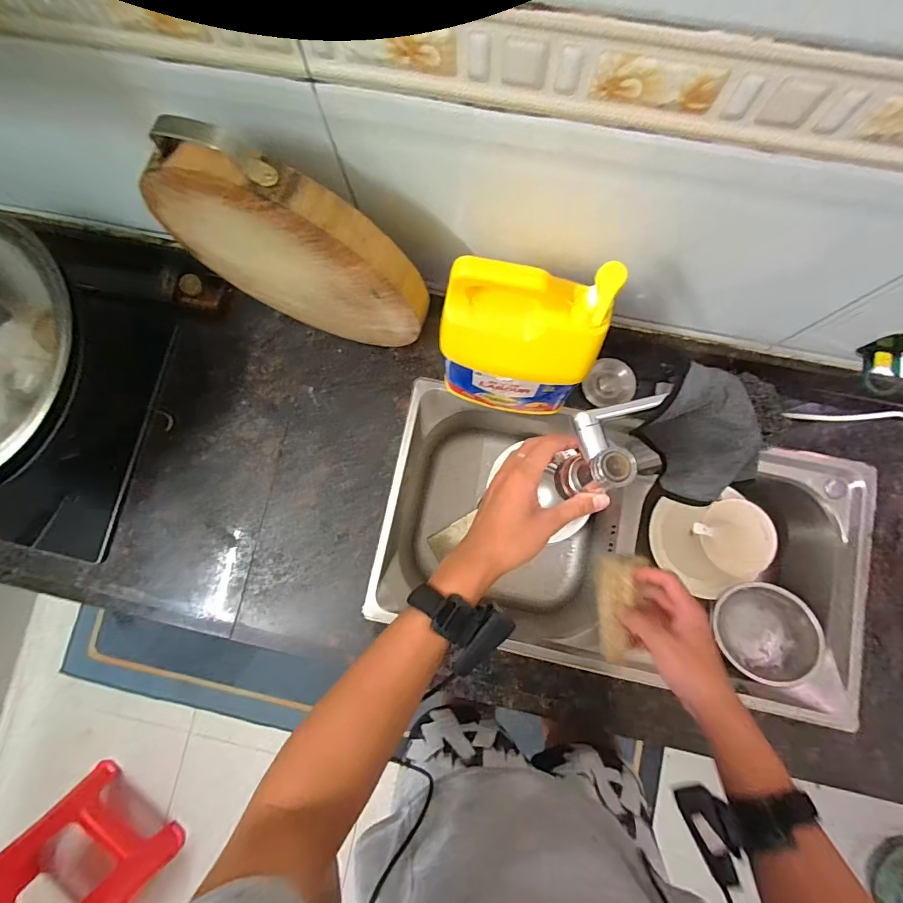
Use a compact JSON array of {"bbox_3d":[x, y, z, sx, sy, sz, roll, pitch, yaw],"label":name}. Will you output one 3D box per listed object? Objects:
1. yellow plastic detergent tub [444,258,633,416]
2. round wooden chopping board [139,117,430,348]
[{"bbox_3d":[0.082,-0.127,0.539,0.184,0.267,0.091,3,82,2],"label":"yellow plastic detergent tub"},{"bbox_3d":[-0.187,-0.238,0.537,0.316,0.333,0.038,20,83,4],"label":"round wooden chopping board"}]

